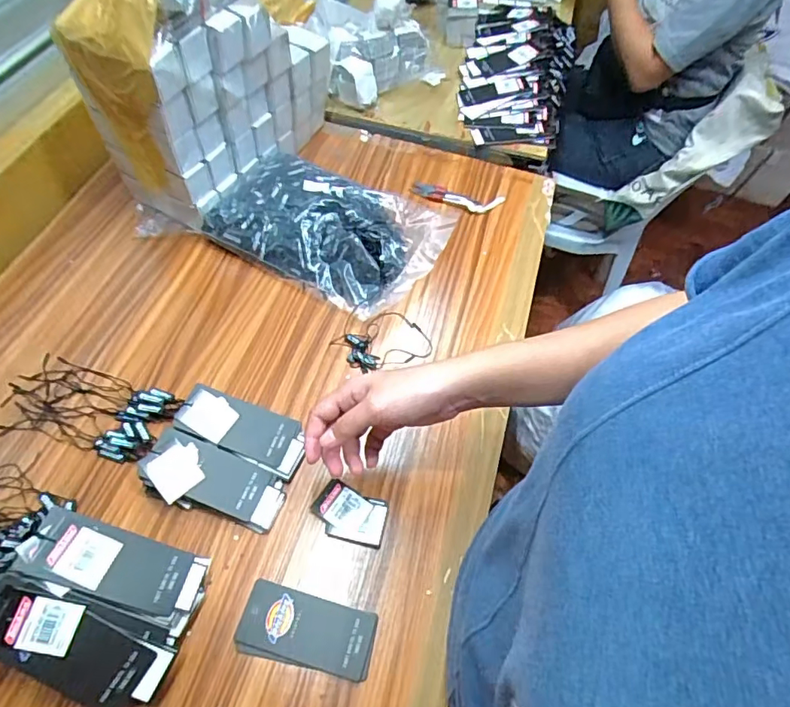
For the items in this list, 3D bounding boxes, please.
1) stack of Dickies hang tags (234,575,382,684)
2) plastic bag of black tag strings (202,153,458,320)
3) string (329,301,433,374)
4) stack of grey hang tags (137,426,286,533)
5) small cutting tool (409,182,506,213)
[{"bbox_3d":[-0.073,0.230,0.425,0.110,0.006,0.054,13,58,3],"label":"stack of Dickies hang tags"},{"bbox_3d":[-0.077,-0.166,0.639,0.267,0.063,0.187,27,60,12],"label":"plastic bag of black tag strings"},{"bbox_3d":[-0.013,-0.015,0.579,0.102,0.014,0.087,25,59,11],"label":"string"},{"bbox_3d":[-0.168,0.120,0.475,0.129,0.024,0.058,24,58,-5],"label":"stack of grey hang tags"},{"bbox_3d":[0.088,-0.220,0.723,0.131,0.015,0.036,10,58,2],"label":"small cutting tool"}]

